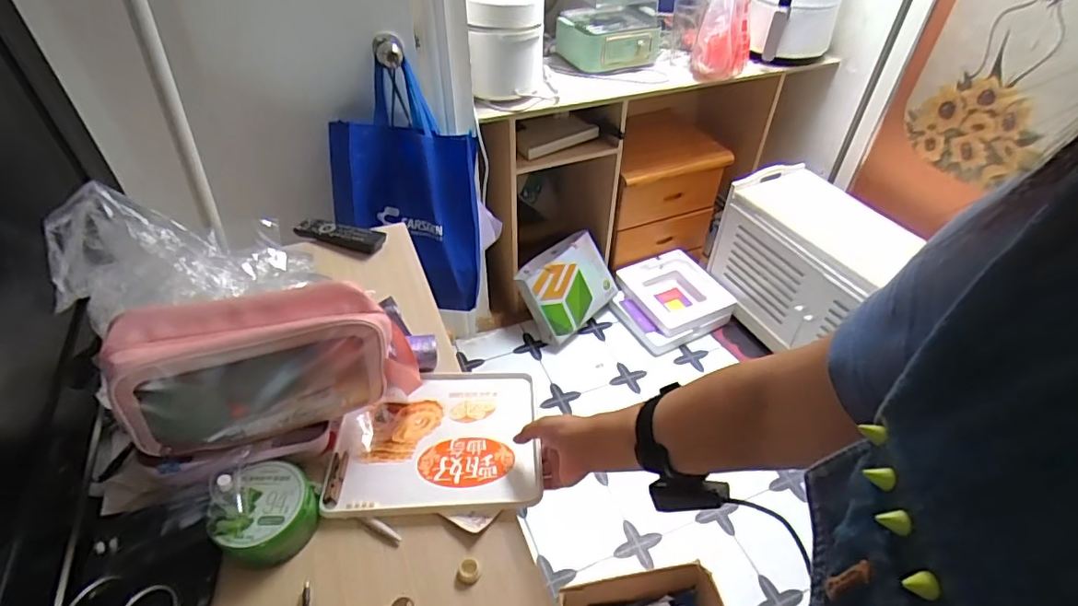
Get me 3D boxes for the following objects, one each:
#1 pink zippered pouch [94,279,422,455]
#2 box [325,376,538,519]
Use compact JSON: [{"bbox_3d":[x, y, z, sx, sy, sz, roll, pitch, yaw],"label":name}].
[{"bbox_3d":[-0.286,0.067,0.603,0.286,0.149,0.100,-15,46,-17],"label":"pink zippered pouch"},{"bbox_3d":[-0.126,0.165,0.679,0.238,0.028,0.200,-2,45,-4],"label":"box"}]

